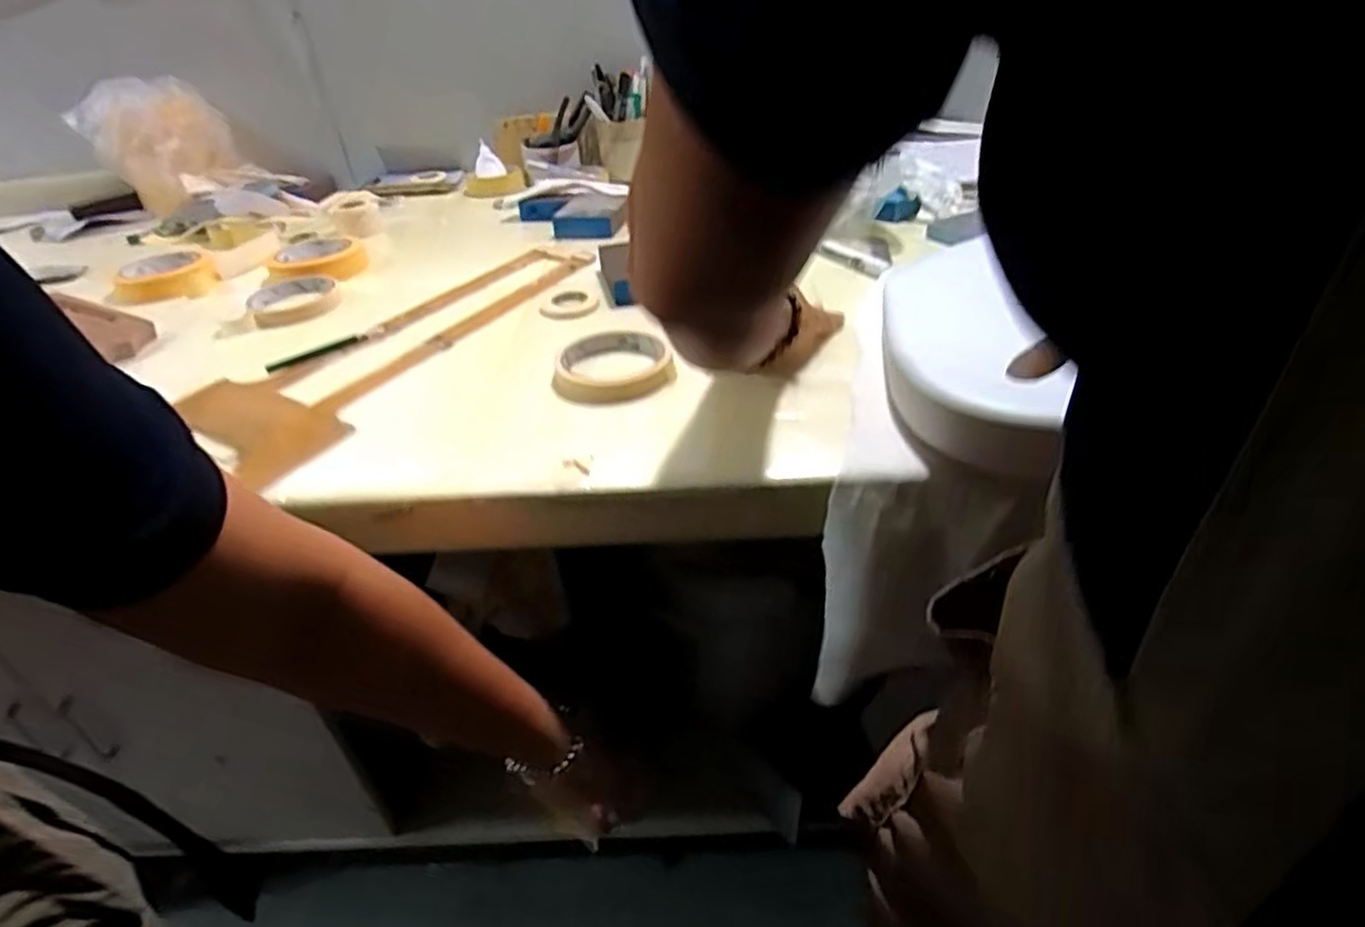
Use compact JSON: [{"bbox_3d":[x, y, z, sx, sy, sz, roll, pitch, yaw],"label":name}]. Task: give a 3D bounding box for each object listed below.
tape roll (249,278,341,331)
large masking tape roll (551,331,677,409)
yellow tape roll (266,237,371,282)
[{"bbox_3d":[-0.376,-0.158,0.705,0.080,0.015,0.103,-22,38,-22],"label":"tape roll"},{"bbox_3d":[-0.055,-0.074,0.555,0.088,0.019,0.087,-12,35,-9],"label":"large masking tape roll"},{"bbox_3d":[-0.388,-0.216,0.770,0.088,0.023,0.088,-4,35,3],"label":"yellow tape roll"}]

